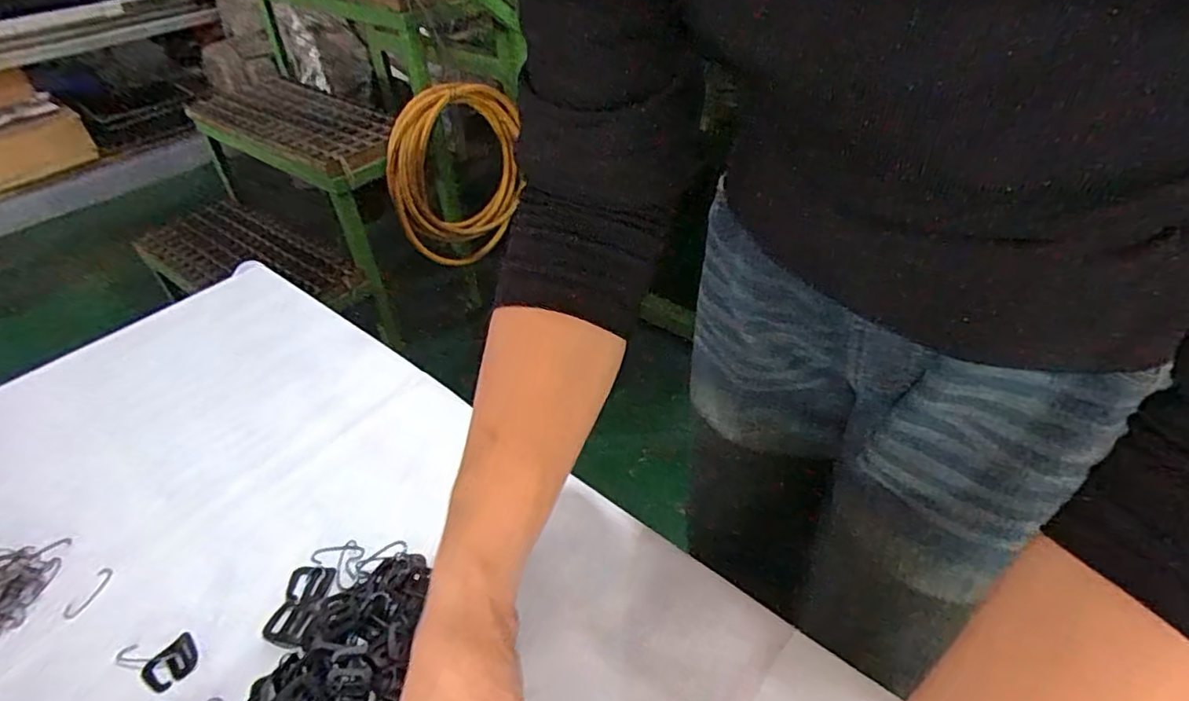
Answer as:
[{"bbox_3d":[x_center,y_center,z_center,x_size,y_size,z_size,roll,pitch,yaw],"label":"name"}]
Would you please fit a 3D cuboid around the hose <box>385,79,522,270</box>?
[{"bbox_3d":[-0.295,-0.375,1.372,0.109,0.391,0.296,24,48,27],"label":"hose"}]

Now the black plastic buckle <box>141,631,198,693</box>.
[{"bbox_3d":[-0.273,0.200,0.396,0.030,0.004,0.033,29,48,32],"label":"black plastic buckle"}]

